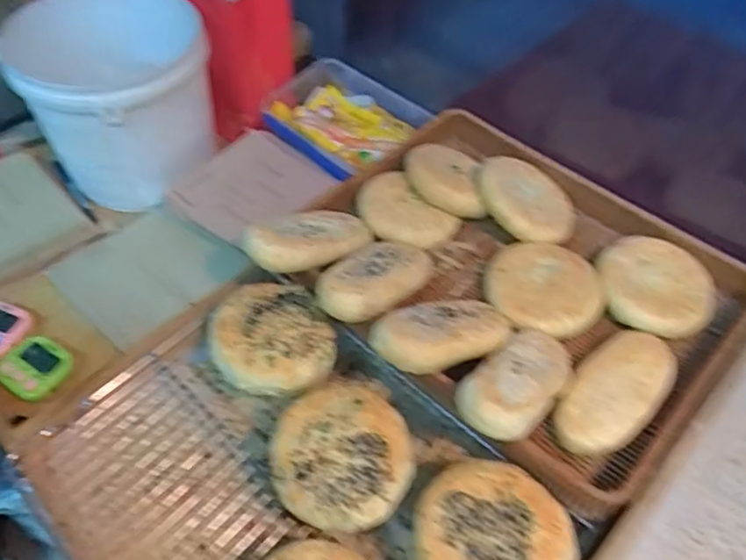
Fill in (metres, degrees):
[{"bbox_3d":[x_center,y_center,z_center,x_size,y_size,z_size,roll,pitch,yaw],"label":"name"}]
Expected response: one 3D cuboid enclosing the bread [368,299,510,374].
[{"bbox_3d":[0.065,0.044,0.524,0.139,0.024,0.061,-11,52,-31],"label":"bread"}]

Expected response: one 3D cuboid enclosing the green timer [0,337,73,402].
[{"bbox_3d":[-0.338,0.086,0.602,0.065,0.014,0.059,23,54,16],"label":"green timer"}]

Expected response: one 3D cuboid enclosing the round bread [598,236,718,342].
[{"bbox_3d":[0.283,0.002,0.598,0.115,0.024,0.109,1,51,-1],"label":"round bread"}]

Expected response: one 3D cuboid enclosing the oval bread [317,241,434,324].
[{"bbox_3d":[0.009,-0.005,0.566,0.061,0.027,0.132,37,44,23],"label":"oval bread"}]

